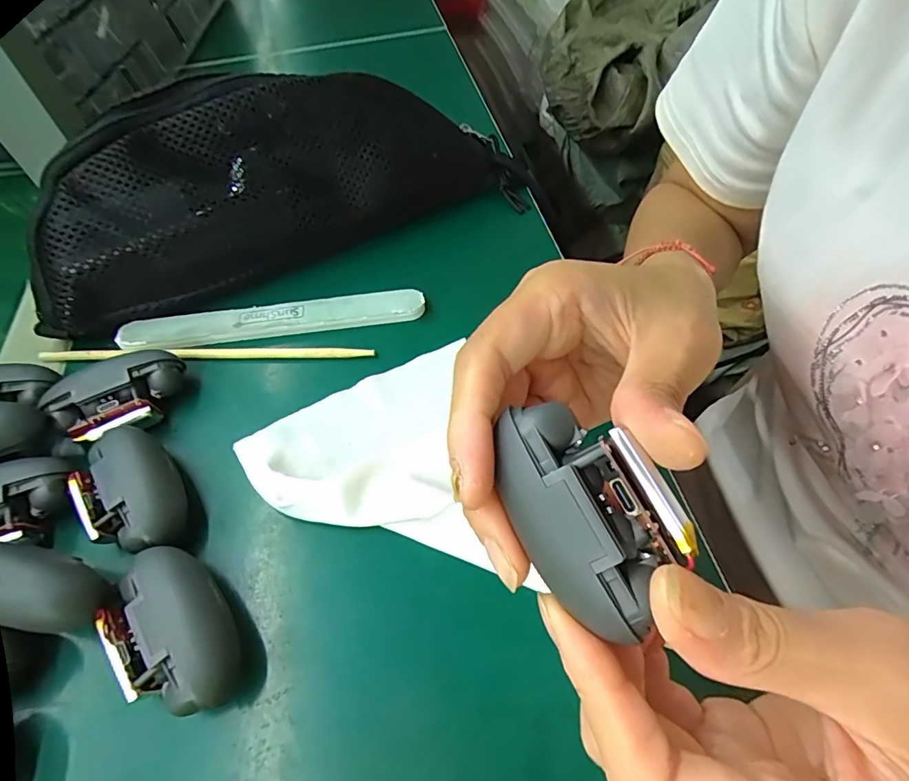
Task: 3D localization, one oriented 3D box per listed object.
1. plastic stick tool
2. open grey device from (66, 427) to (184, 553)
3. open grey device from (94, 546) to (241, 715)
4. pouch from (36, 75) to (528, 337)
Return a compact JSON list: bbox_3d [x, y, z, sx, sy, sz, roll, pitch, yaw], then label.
[{"bbox_3d":[-0.104,-0.041,0.281,0.172,0.006,0.019,-8,57,-2],"label":"plastic stick tool"},{"bbox_3d":[-0.143,0.046,0.217,0.060,0.027,0.039,37,66,23],"label":"open grey device"},{"bbox_3d":[-0.105,0.092,0.184,0.039,0.027,0.065,-39,63,-19],"label":"open grey device"},{"bbox_3d":[-0.097,-0.128,0.287,0.286,0.082,0.066,-23,59,-11],"label":"pouch"}]

